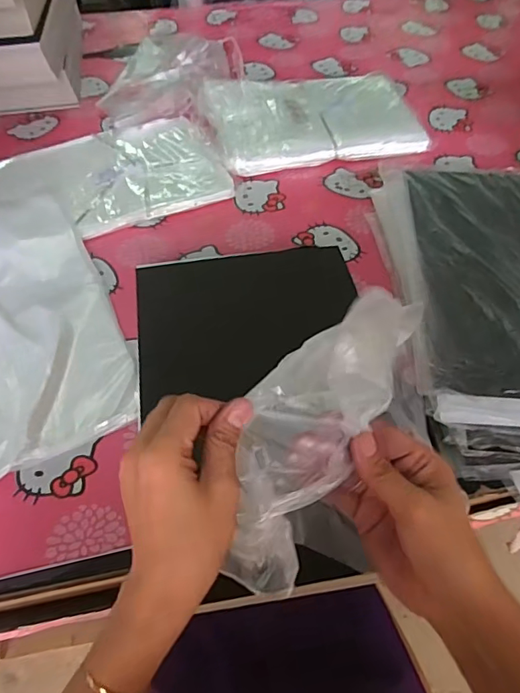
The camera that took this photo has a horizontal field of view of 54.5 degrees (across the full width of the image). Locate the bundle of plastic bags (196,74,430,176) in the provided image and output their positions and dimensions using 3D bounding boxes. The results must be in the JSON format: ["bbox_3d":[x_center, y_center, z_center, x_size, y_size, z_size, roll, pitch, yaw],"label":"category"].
[{"bbox_3d":[0.087,-0.379,0.830,0.343,0.023,0.219,-7,57,-10],"label":"bundle of plastic bags"}]

